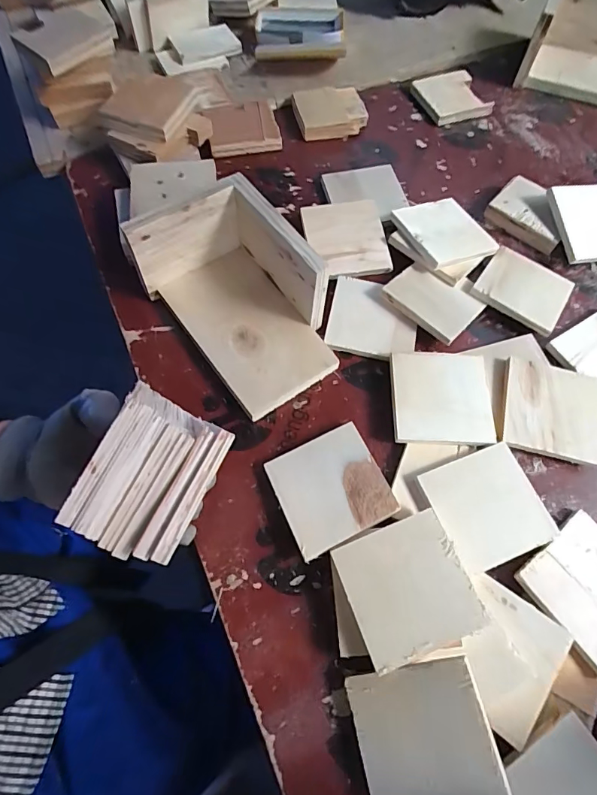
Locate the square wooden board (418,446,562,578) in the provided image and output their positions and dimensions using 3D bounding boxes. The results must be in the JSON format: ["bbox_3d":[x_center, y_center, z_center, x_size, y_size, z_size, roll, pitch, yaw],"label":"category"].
[{"bbox_3d":[0.161,0.094,0.382,0.092,0.010,0.089,-20,68,-9],"label":"square wooden board"}]

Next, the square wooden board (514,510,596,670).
[{"bbox_3d":[0.240,0.155,0.362,0.091,0.010,0.092,-34,71,-14],"label":"square wooden board"}]

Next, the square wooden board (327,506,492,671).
[{"bbox_3d":[0.081,0.142,0.336,0.090,0.005,0.089,-21,55,-3],"label":"square wooden board"}]

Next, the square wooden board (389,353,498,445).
[{"bbox_3d":[0.136,0.000,0.423,0.091,0.007,0.091,-1,70,-1],"label":"square wooden board"}]

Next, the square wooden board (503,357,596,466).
[{"bbox_3d":[0.241,0.012,0.423,0.086,0.014,0.091,13,67,5],"label":"square wooden board"}]

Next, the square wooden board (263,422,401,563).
[{"bbox_3d":[0.027,0.077,0.381,0.090,0.006,0.090,-23,64,-10],"label":"square wooden board"}]

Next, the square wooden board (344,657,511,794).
[{"bbox_3d":[0.084,0.233,0.299,0.090,0.004,0.089,-21,66,17],"label":"square wooden board"}]

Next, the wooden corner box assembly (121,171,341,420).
[{"bbox_3d":[-0.051,-0.092,0.422,0.128,0.096,0.188,-33,71,-14],"label":"wooden corner box assembly"}]

